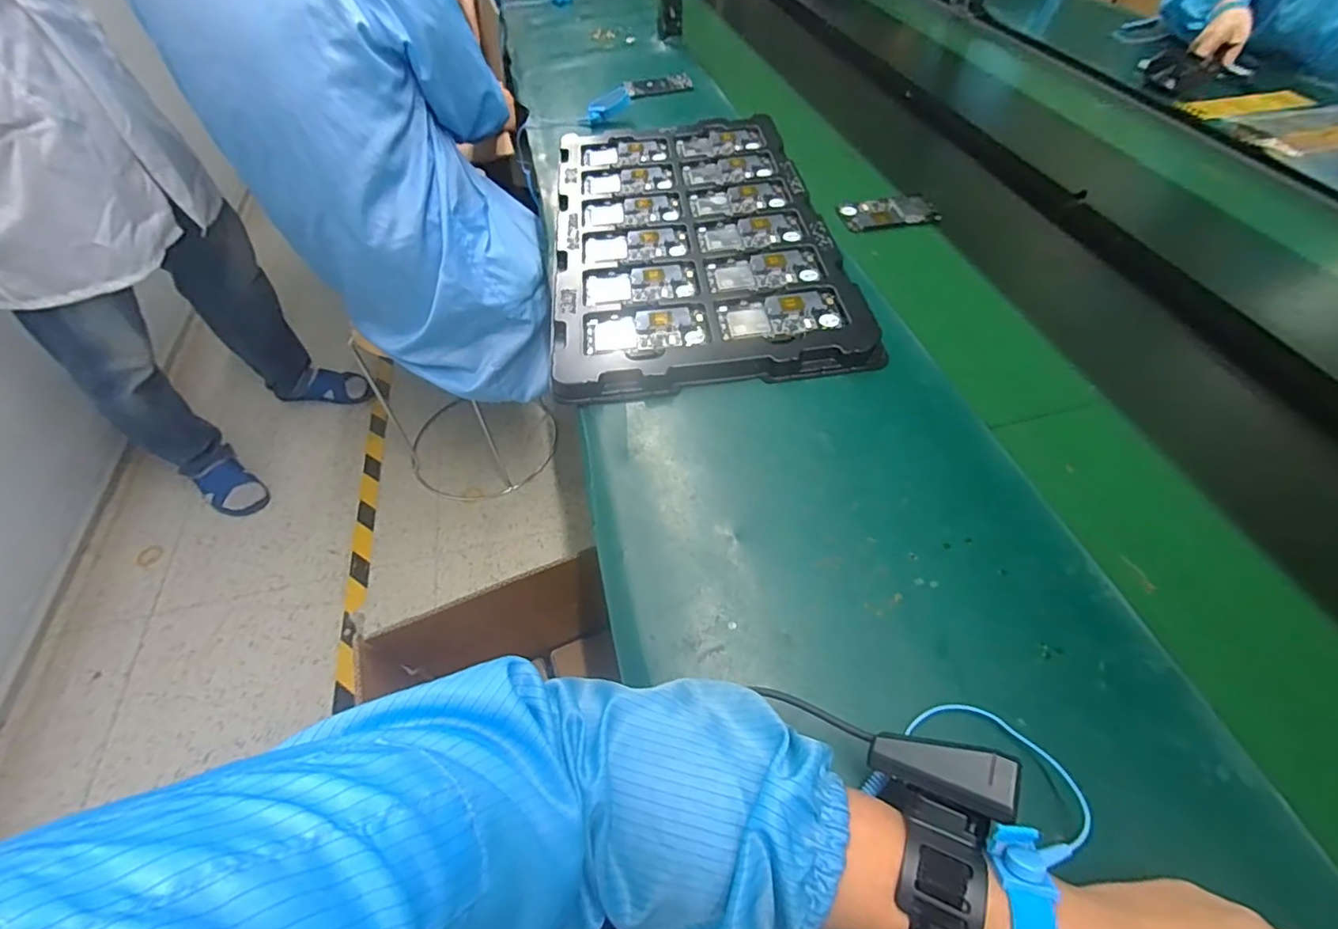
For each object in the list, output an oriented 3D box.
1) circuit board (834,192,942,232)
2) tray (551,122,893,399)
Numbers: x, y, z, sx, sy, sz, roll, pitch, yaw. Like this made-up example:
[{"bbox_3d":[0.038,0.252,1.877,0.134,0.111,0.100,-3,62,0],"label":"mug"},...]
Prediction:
[{"bbox_3d":[0.288,-0.329,0.742,0.117,0.012,0.065,-5,52,-2],"label":"circuit board"},{"bbox_3d":[0.022,-0.303,0.719,0.326,0.024,0.561,-6,53,-2],"label":"tray"}]

